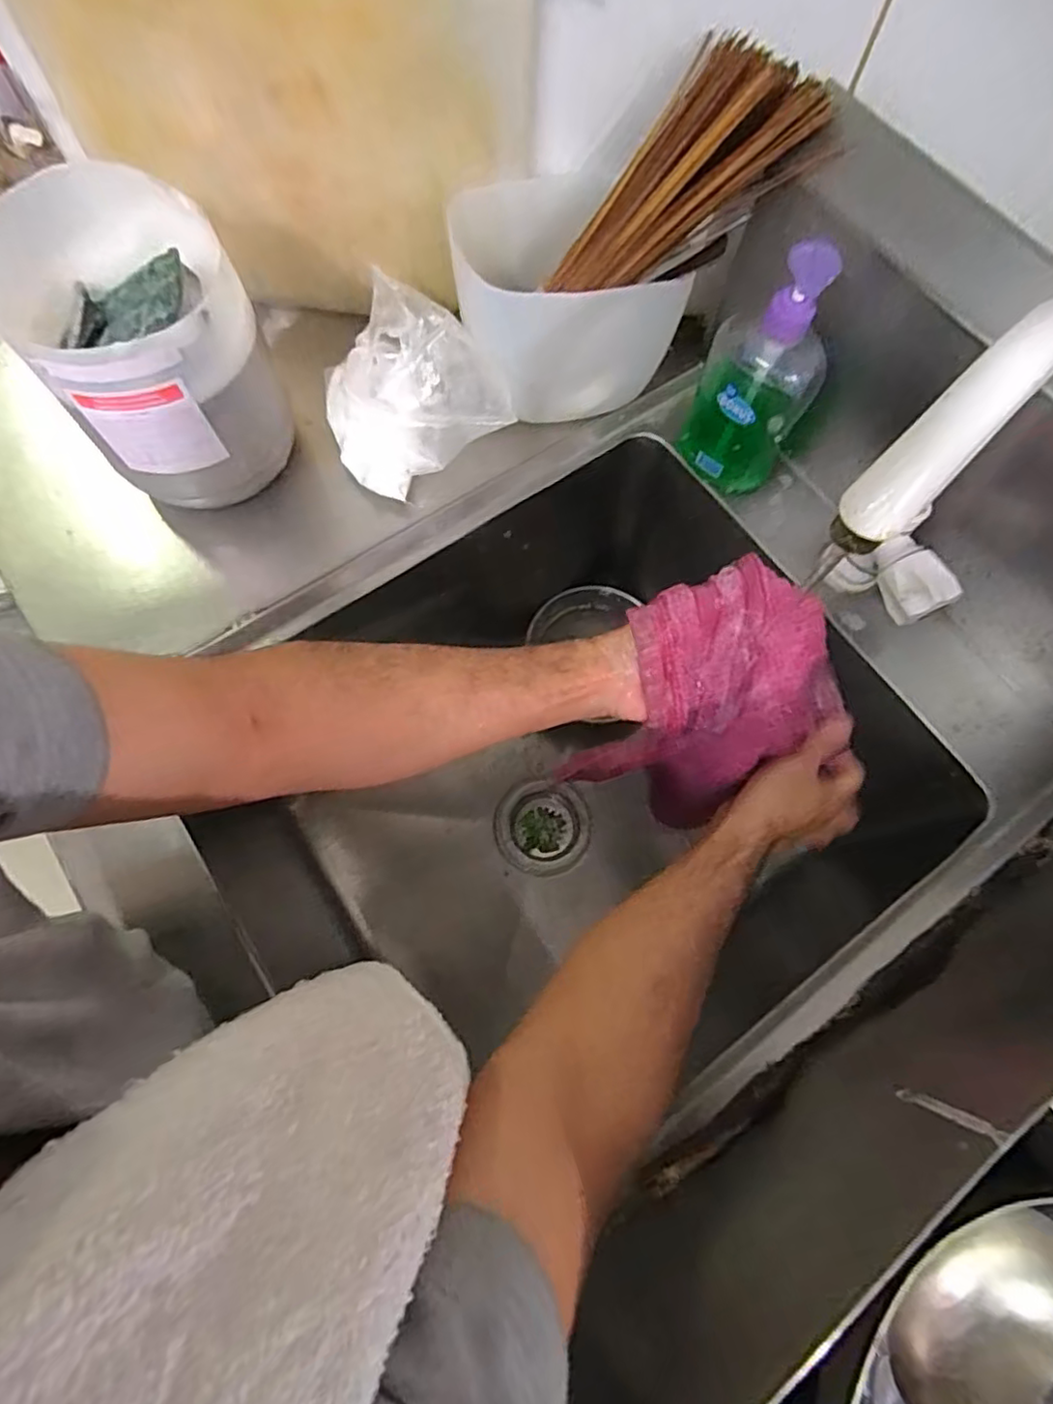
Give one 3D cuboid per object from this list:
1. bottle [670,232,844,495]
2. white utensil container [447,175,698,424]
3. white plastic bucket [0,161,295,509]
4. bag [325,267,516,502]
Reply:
[{"bbox_3d":[0.179,-0.249,0.488,0.086,0.187,0.056,24,73,6],"label":"bottle"},{"bbox_3d":[0.027,-0.327,0.529,0.163,0.116,0.137,-14,74,-6],"label":"white utensil container"},{"bbox_3d":[-0.265,-0.245,0.471,0.143,0.173,0.148,-37,77,-12],"label":"white plastic bucket"},{"bbox_3d":[-0.105,-0.259,0.538,0.136,0.078,0.153,-32,76,-11],"label":"bag"}]

